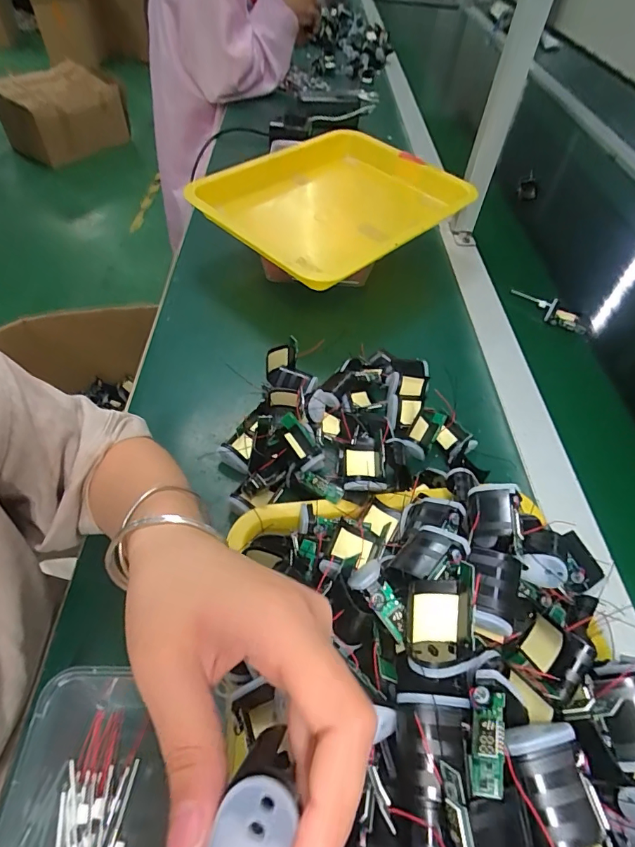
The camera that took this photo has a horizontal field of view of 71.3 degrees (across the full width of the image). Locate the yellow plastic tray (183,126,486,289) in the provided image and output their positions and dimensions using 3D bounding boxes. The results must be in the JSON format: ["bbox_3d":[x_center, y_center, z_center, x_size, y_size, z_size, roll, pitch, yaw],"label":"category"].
[{"bbox_3d":[0.021,-0.298,0.591,0.260,0.046,0.323,37,57,23],"label":"yellow plastic tray"}]

